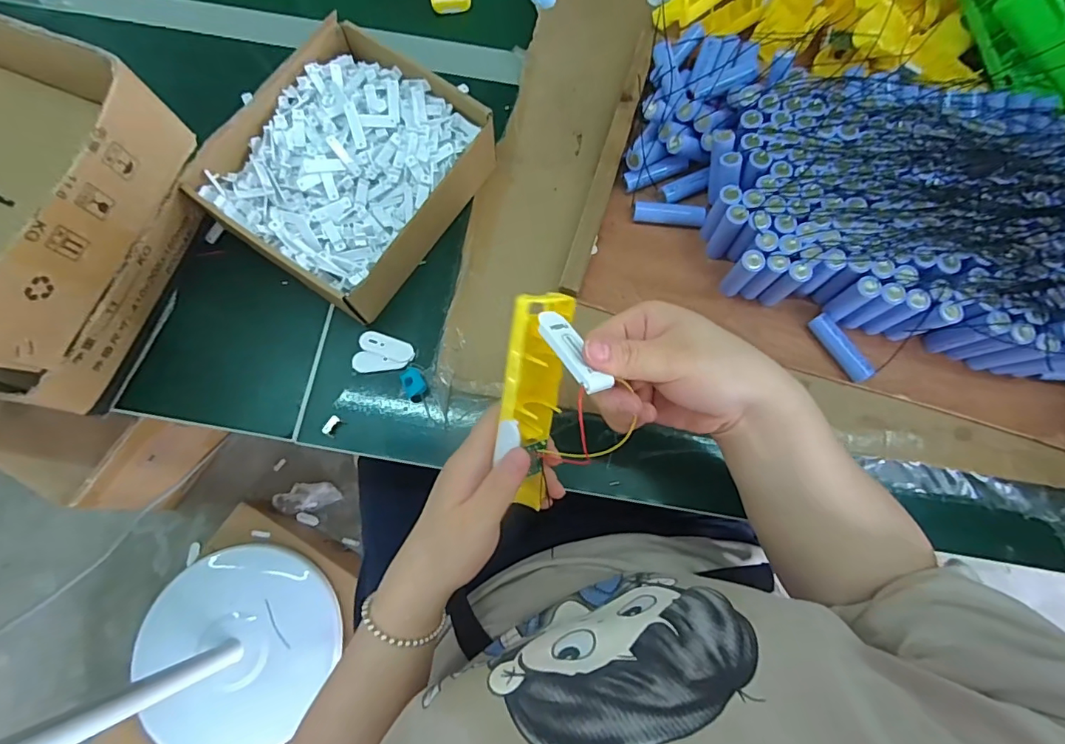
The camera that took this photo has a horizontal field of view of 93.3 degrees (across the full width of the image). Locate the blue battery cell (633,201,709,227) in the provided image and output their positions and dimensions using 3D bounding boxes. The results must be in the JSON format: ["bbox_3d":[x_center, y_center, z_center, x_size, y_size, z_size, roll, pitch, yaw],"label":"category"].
[{"bbox_3d":[0.129,-0.149,0.475,0.067,0.018,0.017,1,75,-1],"label":"blue battery cell"}]

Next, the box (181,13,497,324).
[{"bbox_3d":[-0.160,-0.177,0.453,0.186,0.065,0.214,31,76,7],"label":"box"}]

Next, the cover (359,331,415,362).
[{"bbox_3d":[-0.130,-0.023,0.450,0.049,0.004,0.021,19,75,4],"label":"cover"}]

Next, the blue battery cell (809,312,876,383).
[{"bbox_3d":[0.268,-0.021,0.440,0.017,0.021,0.065,-27,77,-8],"label":"blue battery cell"}]

